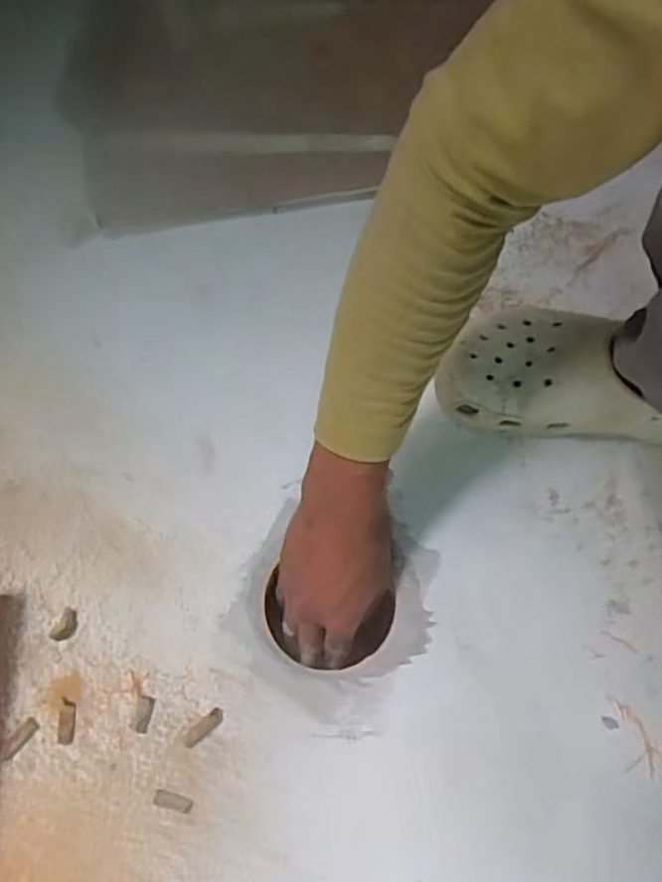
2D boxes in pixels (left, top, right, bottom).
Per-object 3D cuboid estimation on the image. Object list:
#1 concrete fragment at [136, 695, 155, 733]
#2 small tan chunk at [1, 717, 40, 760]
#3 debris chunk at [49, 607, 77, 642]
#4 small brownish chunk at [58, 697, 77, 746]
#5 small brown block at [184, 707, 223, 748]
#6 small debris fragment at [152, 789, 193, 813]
[{"bbox_3d":[-0.135,0.197,0.479,0.011,0.004,0.024,6,68,5],"label":"concrete fragment"},{"bbox_3d":[-0.225,0.214,0.478,0.010,0.004,0.031,37,74,16],"label":"small tan chunk"},{"bbox_3d":[-0.202,0.141,0.508,0.016,0.009,0.025,27,71,13],"label":"debris chunk"},{"bbox_3d":[-0.191,0.204,0.482,0.011,0.005,0.031,0,67,3],"label":"small brownish chunk"},{"bbox_3d":[-0.091,0.205,0.474,0.032,0.004,0.010,-43,72,-14],"label":"small brown block"},{"bbox_3d":[-0.110,0.250,0.460,0.028,0.004,0.010,12,68,7],"label":"small debris fragment"}]

